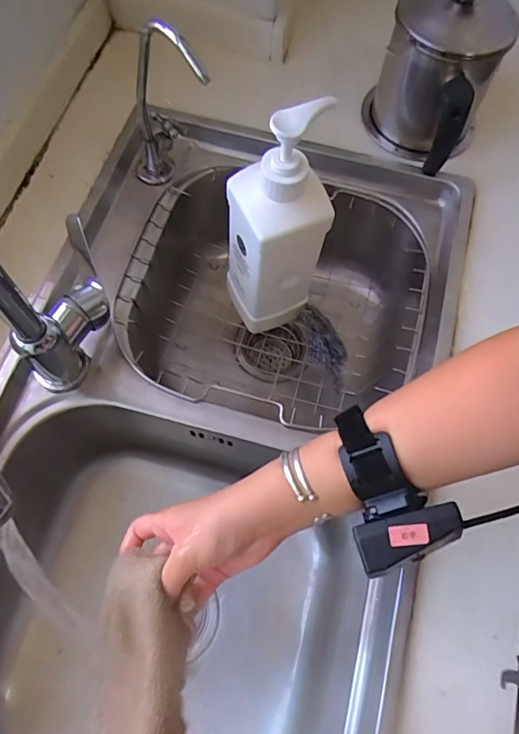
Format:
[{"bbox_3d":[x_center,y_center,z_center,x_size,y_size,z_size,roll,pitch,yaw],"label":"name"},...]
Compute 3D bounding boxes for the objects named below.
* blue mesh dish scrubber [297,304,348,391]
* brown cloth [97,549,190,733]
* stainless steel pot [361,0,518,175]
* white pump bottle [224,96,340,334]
[{"bbox_3d":[0.081,-0.025,0.605,0.042,0.027,0.106,-27,93,-12],"label":"blue mesh dish scrubber"},{"bbox_3d":[-0.084,0.206,0.354,0.064,0.038,0.140,-4,75,-3],"label":"brown cloth"},{"bbox_3d":[0.181,-0.304,0.537,0.126,0.146,0.134,23,70,6],"label":"stainless steel pot"},{"bbox_3d":[0.017,-0.134,0.491,0.080,0.261,0.066,-21,72,-10],"label":"white pump bottle"}]

